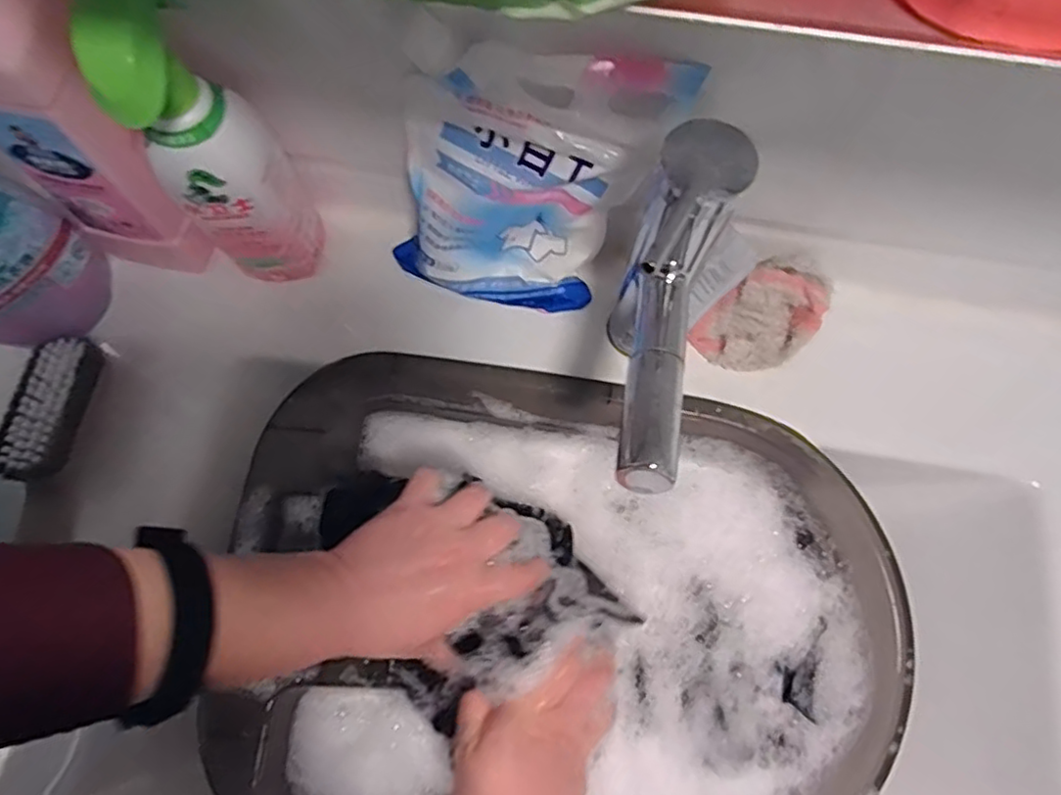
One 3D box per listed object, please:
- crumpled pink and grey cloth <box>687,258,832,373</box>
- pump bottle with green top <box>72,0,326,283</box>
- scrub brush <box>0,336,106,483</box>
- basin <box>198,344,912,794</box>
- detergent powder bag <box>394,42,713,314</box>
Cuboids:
[{"bbox_3d":[0.173,-0.059,0.467,0.097,0.038,0.066,-41,78,-13],"label":"crumpled pink and grey cloth"},{"bbox_3d":[-0.188,-0.144,0.390,0.076,0.225,0.056,-31,76,-10],"label":"pump bottle with green top"},{"bbox_3d":[-0.322,0.006,0.425,0.037,0.025,0.098,6,72,1],"label":"scrub brush"},{"bbox_3d":[0.030,0.147,0.442,0.451,0.097,0.320,9,72,2],"label":"basin"},{"bbox_3d":[-0.005,-0.131,0.412,0.182,0.181,0.070,7,72,1],"label":"detergent powder bag"}]

